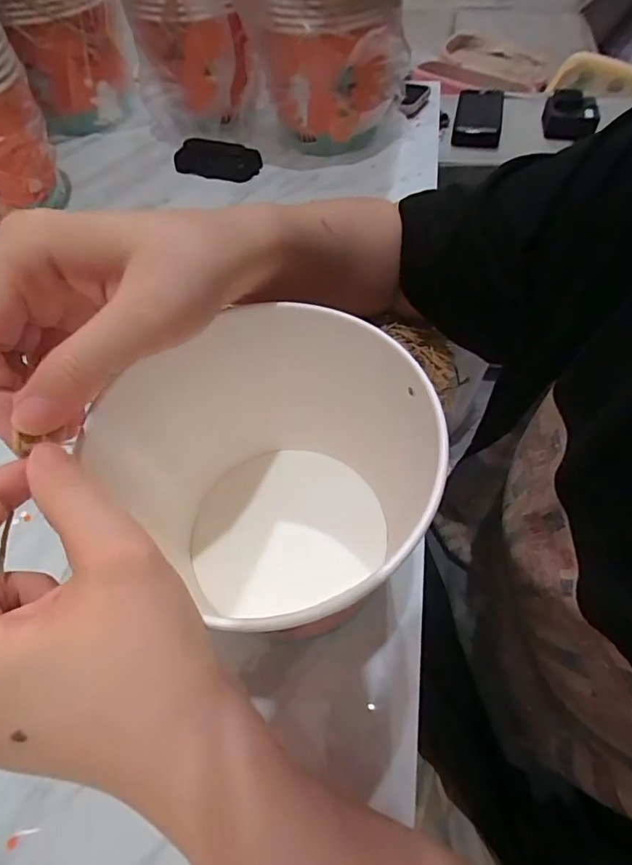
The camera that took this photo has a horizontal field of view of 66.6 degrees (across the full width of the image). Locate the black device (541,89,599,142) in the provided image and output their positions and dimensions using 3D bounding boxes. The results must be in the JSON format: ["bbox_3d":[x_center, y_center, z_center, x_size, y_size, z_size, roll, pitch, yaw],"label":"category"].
[{"bbox_3d":[0.382,-0.476,0.723,0.075,0.048,0.051,16,59,14],"label":"black device"}]

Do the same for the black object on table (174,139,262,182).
[{"bbox_3d":[-0.123,-0.337,0.595,0.106,0.031,0.036,16,59,14],"label":"black object on table"}]

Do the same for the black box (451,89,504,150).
[{"bbox_3d":[0.259,-0.504,0.771,0.070,0.031,0.140,9,57,10],"label":"black box"}]

